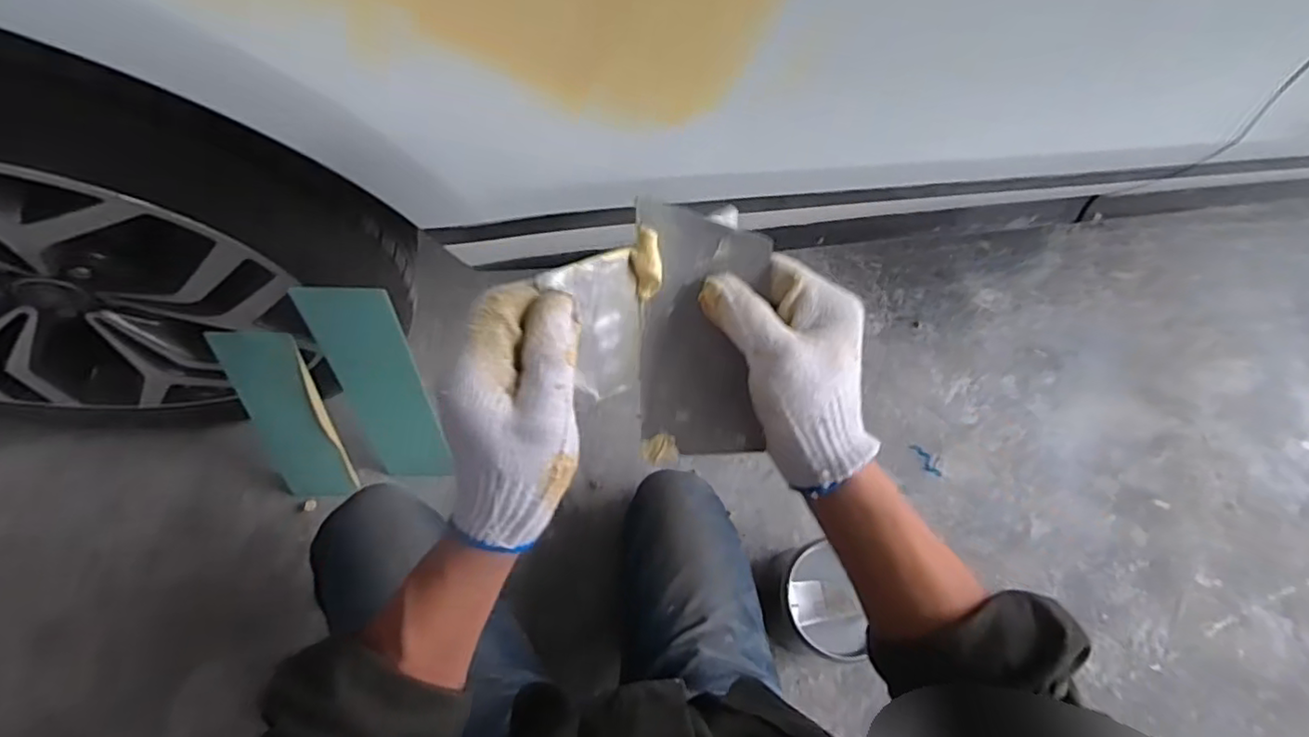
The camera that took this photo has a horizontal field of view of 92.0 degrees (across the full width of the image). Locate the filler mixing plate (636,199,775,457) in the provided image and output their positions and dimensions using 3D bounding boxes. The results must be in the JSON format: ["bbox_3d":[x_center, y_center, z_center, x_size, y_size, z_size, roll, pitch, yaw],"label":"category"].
[{"bbox_3d":[0.027,-0.019,0.356,0.068,0.005,0.138,-2,102,-5],"label":"filler mixing plate"}]

